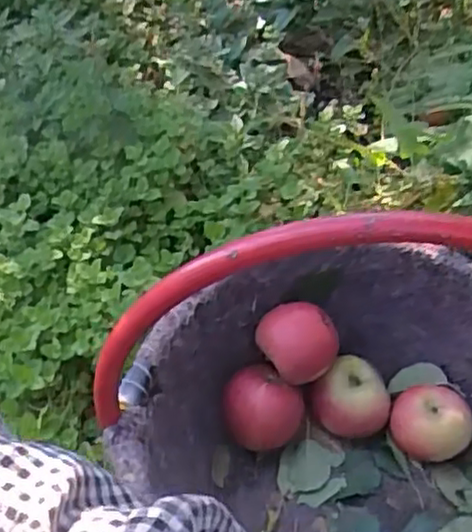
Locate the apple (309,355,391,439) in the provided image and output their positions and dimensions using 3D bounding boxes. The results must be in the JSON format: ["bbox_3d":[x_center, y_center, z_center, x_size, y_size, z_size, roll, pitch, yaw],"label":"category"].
[{"bbox_3d":[0.119,0.129,0.719,0.077,0.058,0.068,15,51,13],"label":"apple"}]

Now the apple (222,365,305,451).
[{"bbox_3d":[0.027,0.145,0.719,0.072,0.066,0.064,32,57,25],"label":"apple"}]

